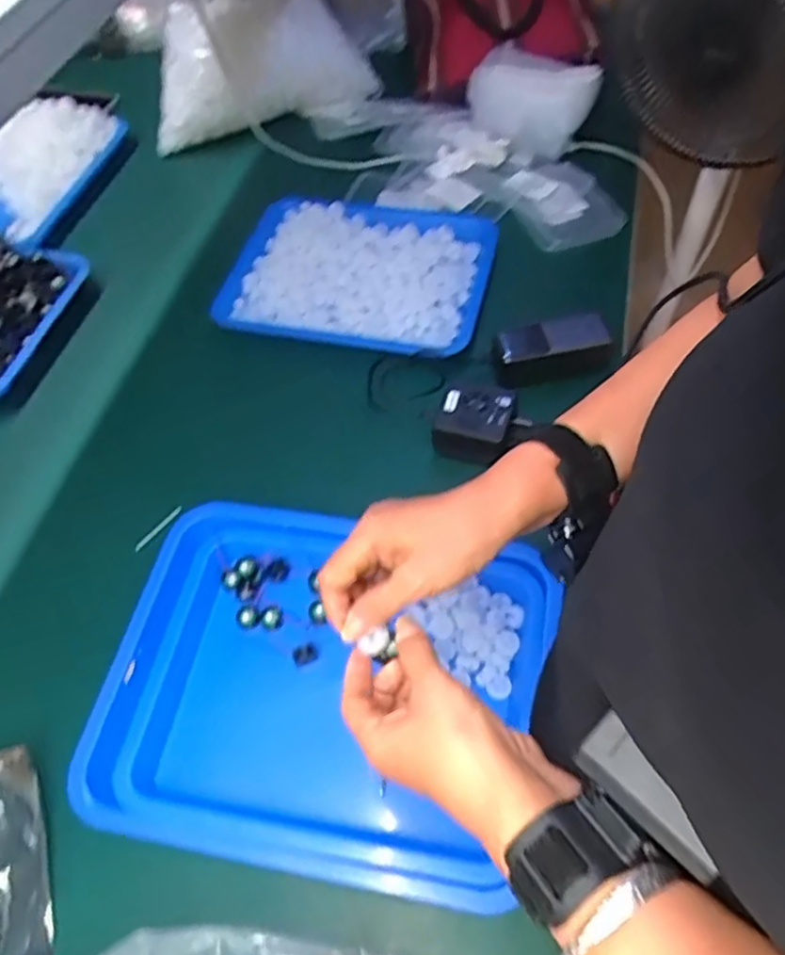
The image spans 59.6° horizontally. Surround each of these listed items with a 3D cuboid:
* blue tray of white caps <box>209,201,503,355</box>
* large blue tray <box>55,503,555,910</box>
[{"bbox_3d":[-0.045,-0.265,0.878,0.336,0.034,0.243,6,57,8],"label":"blue tray of white caps"},{"bbox_3d":[-0.067,0.179,0.609,0.370,0.047,0.301,7,57,8],"label":"large blue tray"}]

